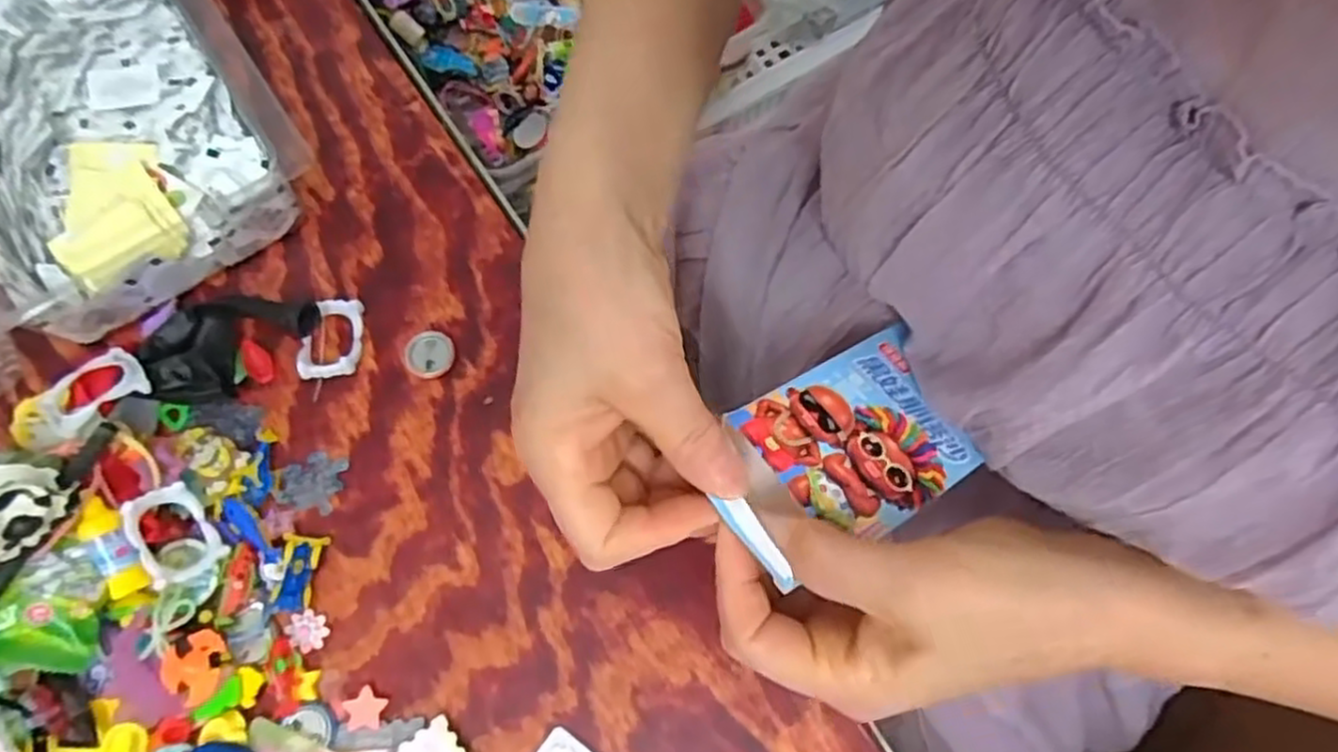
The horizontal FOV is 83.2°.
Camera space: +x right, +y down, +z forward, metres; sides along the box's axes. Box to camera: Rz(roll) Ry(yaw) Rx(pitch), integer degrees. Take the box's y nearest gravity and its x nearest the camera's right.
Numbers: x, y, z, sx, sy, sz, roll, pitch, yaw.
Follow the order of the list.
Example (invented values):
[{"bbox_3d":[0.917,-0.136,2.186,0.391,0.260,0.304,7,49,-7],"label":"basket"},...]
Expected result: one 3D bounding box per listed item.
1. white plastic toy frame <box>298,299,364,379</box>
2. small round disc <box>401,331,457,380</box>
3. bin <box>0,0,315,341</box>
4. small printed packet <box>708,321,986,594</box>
[{"bbox_3d":[-0.171,-0.019,0.382,0.029,0.010,0.042,-5,72,-3],"label":"white plastic toy frame"},{"bbox_3d":[-0.122,-0.011,0.383,0.024,0.004,0.025,1,72,-2],"label":"small round disc"},{"bbox_3d":[-0.304,-0.121,0.385,0.183,0.054,0.194,-32,76,-11],"label":"bin"},{"bbox_3d":[0.066,0.027,0.283,0.105,0.011,0.066,-26,66,-29],"label":"small printed packet"}]

